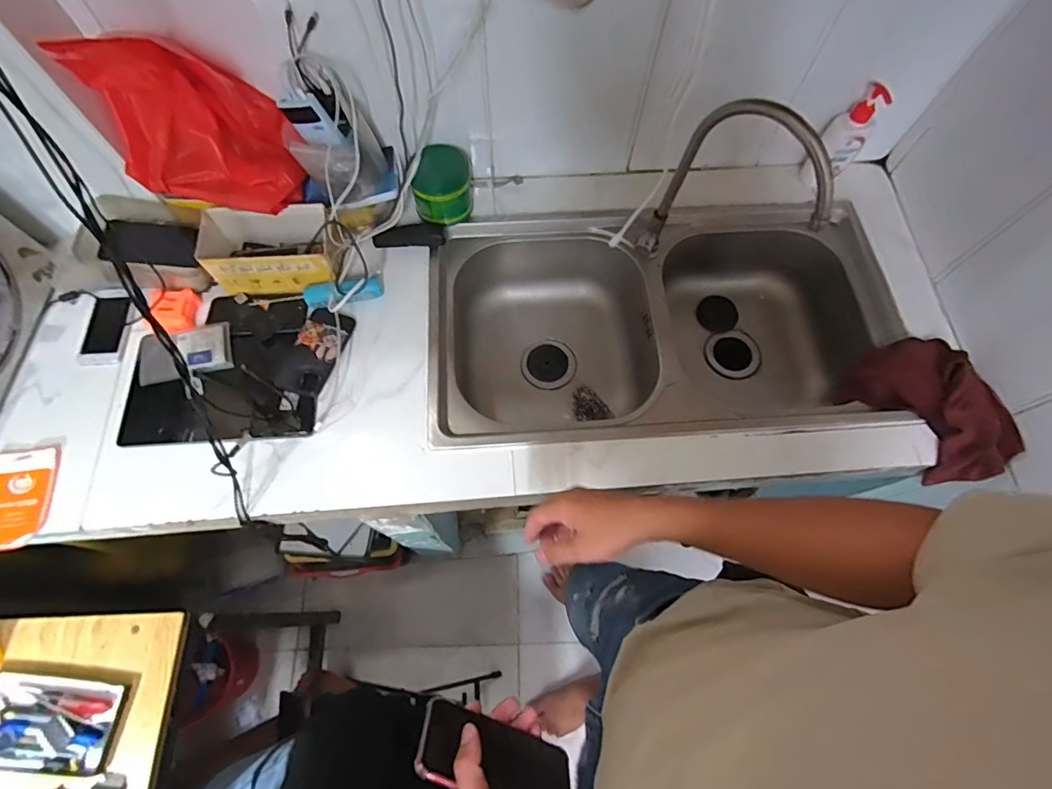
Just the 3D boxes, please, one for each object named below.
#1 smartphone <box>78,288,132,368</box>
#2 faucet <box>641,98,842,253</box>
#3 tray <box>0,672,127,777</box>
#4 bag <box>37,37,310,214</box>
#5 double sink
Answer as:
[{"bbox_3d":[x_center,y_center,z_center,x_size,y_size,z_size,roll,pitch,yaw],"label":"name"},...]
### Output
[{"bbox_3d":[-0.675,-0.112,0.806,0.063,0.008,0.152,-7,61,-8],"label":"smartphone"},{"bbox_3d":[0.294,-0.270,0.698,0.236,0.295,0.053,34,71,12],"label":"faucet"},{"bbox_3d":[-0.625,0.427,0.648,0.177,0.025,0.107,5,68,1],"label":"tray"},{"bbox_3d":[-0.454,-0.369,0.666,0.214,0.249,0.143,-23,70,-10],"label":"bag"},{"bbox_3d":[0.213,-0.122,0.909,0.750,0.234,0.459,-2,68,-2],"label":"double sink"}]

